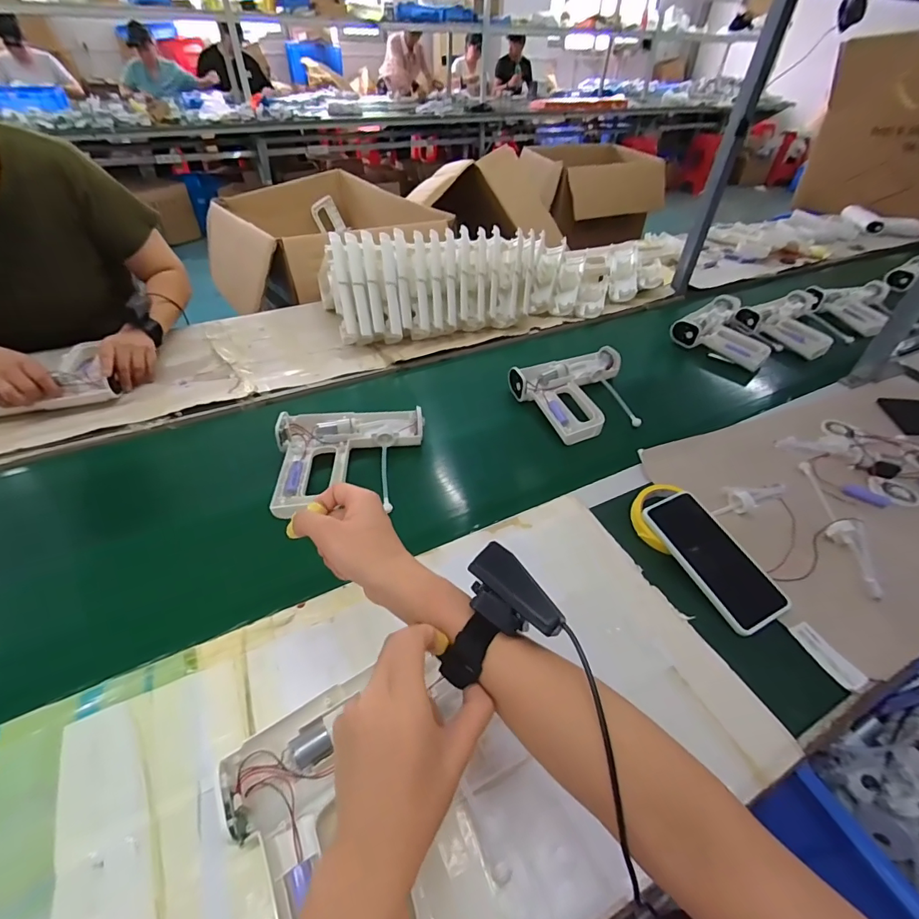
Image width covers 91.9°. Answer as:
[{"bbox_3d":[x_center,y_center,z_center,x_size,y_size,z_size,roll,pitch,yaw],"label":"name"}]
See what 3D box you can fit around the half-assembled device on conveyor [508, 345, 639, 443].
[{"bbox_3d":[0.224,-0.124,0.795,0.223,0.047,0.197,-22,49,-21],"label":"half-assembled device on conveyor"}]

